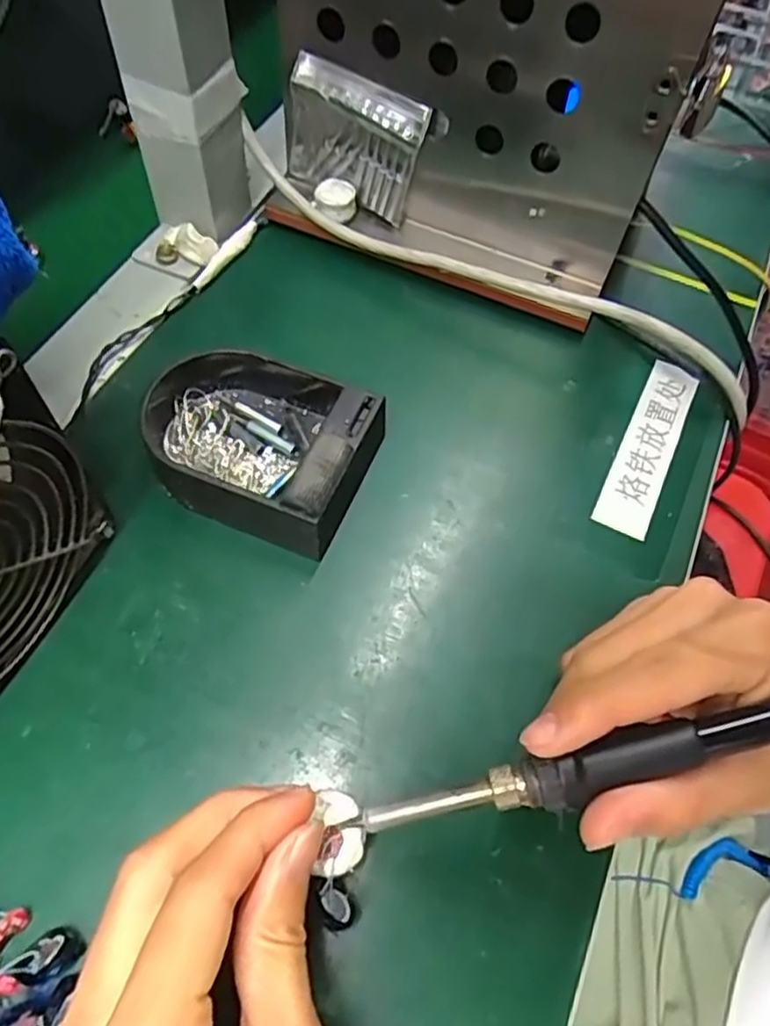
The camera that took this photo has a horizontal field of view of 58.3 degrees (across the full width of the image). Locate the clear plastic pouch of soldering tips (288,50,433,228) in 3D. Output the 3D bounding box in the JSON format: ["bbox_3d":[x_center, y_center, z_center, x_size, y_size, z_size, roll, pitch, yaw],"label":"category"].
[{"bbox_3d":[-0.017,-0.204,0.378,0.079,0.070,0.014,28,62,14],"label":"clear plastic pouch of soldering tips"}]

